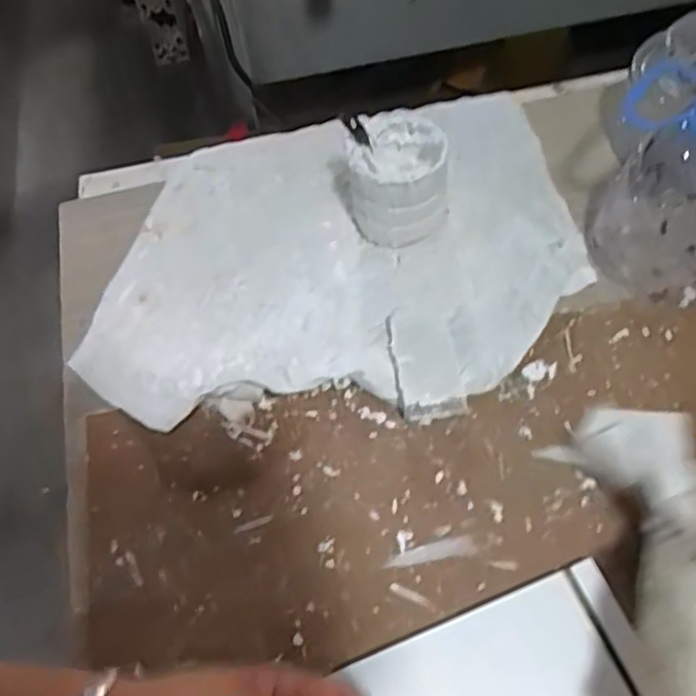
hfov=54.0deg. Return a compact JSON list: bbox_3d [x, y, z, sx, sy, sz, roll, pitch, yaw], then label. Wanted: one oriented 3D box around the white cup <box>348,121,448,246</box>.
[{"bbox_3d":[0.034,-0.108,0.448,0.062,0.066,0.063,-2,59,3],"label":"white cup"}]

